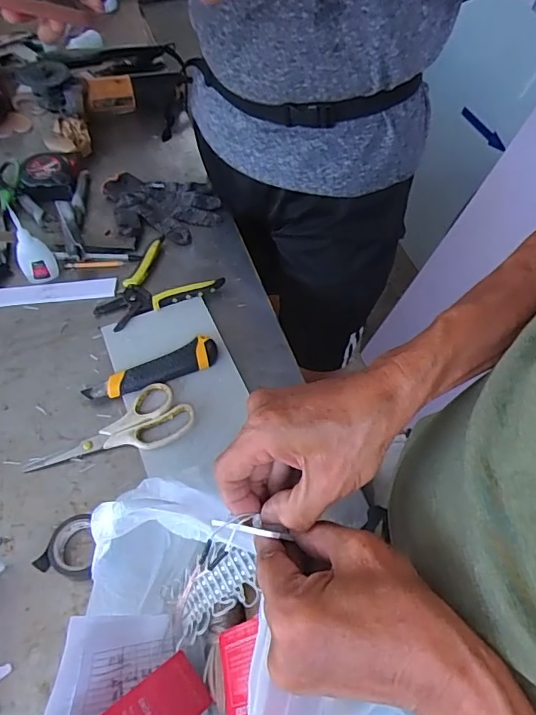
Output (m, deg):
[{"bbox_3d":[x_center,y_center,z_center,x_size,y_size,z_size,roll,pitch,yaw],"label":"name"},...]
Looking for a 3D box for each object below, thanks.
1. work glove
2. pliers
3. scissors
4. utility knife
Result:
[{"bbox_3d":[-0.164,-0.234,0.782,0.177,0.024,0.143,-5,55,-3],"label":"work glove"},{"bbox_3d":[-0.157,-0.092,0.689,0.132,0.014,0.151,34,61,21],"label":"pliers"},{"bbox_3d":[-0.177,0.079,0.567,0.185,0.013,0.075,-13,56,-9],"label":"scissors"},{"bbox_3d":[-0.138,0.017,0.605,0.159,0.021,0.037,-20,57,-13],"label":"utility knife"}]

